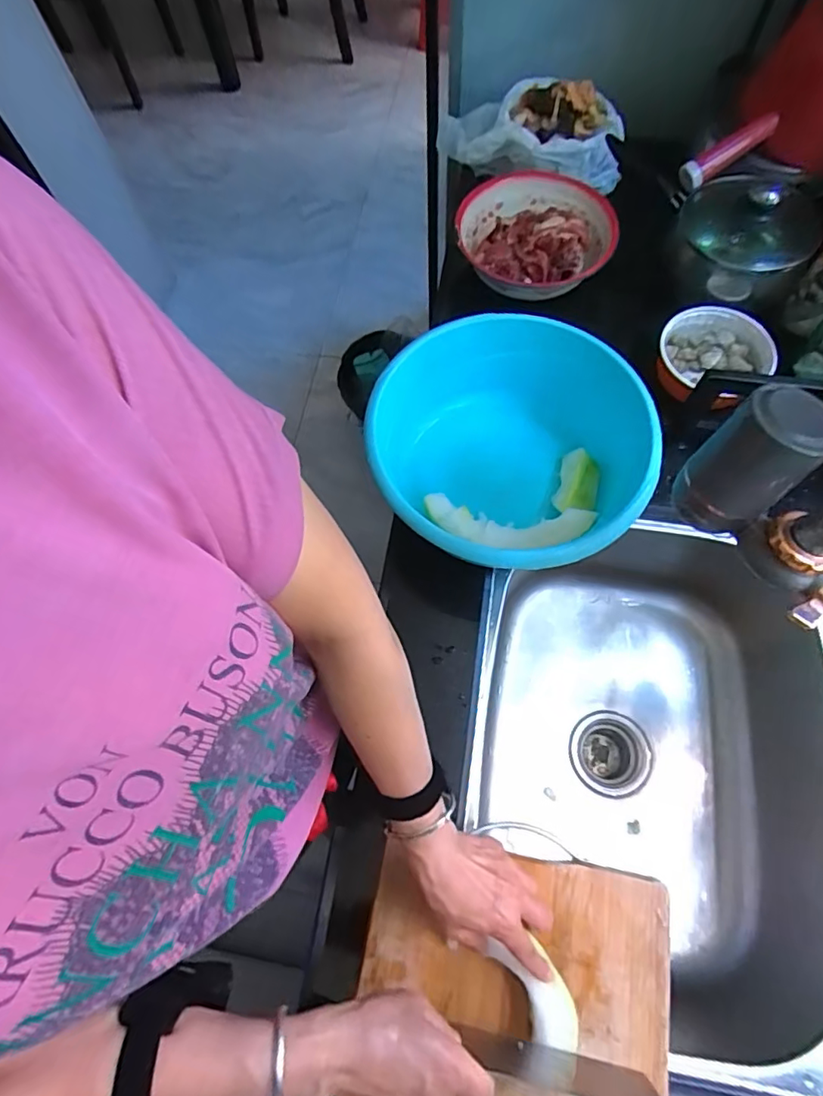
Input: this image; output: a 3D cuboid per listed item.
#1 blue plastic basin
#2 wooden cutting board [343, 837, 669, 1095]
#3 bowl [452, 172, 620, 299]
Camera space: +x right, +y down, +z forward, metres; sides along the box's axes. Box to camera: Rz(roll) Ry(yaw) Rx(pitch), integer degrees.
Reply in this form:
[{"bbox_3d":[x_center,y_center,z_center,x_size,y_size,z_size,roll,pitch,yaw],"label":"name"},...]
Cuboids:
[{"bbox_3d":[0.104,-0.096,0.676,0.286,0.187,0.317,-26,69,-8],"label":"blue plastic basin"},{"bbox_3d":[0.075,0.461,0.460,0.277,0.015,0.351,7,68,5],"label":"wooden cutting board"},{"bbox_3d":[0.183,-0.463,0.798,0.211,0.072,0.214,-1,67,2],"label":"bowl"}]

